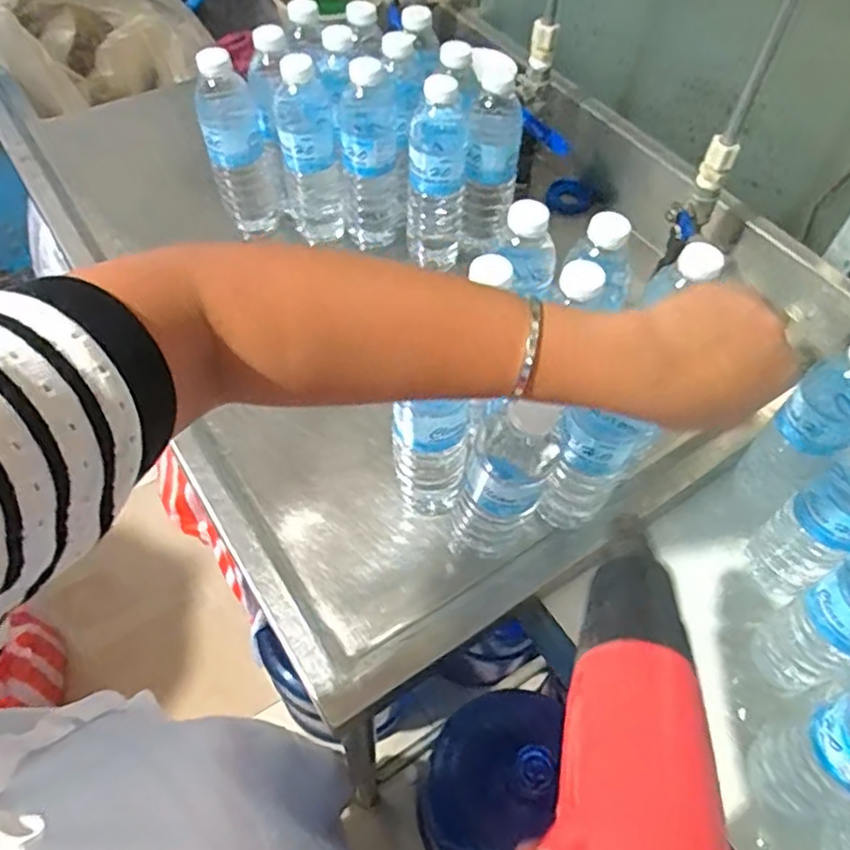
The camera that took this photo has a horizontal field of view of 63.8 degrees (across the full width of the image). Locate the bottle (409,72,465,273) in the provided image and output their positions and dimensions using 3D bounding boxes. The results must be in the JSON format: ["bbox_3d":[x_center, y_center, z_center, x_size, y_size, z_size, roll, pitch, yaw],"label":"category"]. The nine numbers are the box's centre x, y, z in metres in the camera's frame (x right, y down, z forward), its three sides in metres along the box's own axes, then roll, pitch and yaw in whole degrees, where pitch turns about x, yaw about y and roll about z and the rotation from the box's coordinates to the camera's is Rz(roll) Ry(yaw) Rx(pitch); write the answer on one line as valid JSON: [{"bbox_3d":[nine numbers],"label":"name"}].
[{"bbox_3d":[0.012,-0.261,0.715,0.056,0.196,0.054,-9,56,-11],"label":"bottle"}]

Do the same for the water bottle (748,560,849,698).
[{"bbox_3d":[0.313,0.143,0.506,0.060,0.204,0.061,-25,60,-21],"label":"water bottle"}]

